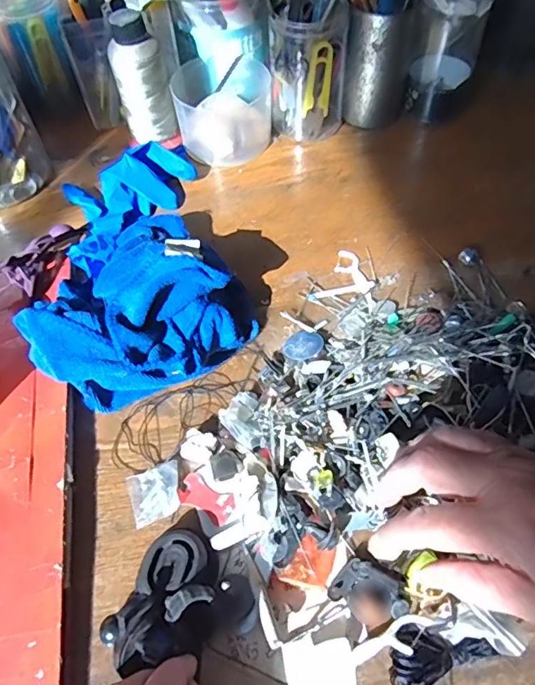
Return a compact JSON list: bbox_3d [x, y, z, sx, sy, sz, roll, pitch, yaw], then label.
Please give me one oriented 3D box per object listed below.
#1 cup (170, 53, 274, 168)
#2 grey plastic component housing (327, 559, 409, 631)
[{"bbox_3d":[-0.043,-0.238,0.549,0.095,0.067,0.095,-3,53,3],"label":"cup"},{"bbox_3d":[0.057,0.137,0.295,0.039,0.009,0.031,34,63,27],"label":"grey plastic component housing"}]

